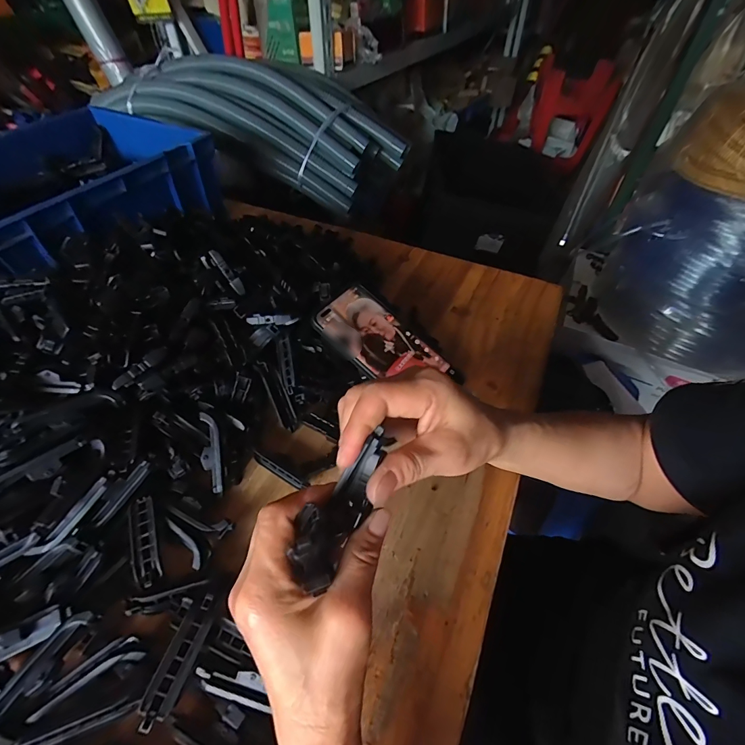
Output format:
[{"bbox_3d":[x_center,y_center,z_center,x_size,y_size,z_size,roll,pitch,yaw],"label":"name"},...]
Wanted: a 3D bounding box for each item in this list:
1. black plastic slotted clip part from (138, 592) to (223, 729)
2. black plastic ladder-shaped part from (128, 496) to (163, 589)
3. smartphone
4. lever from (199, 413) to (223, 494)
[{"bbox_3d":[-0.122,0.181,0.246,0.018,0.016,0.073,15,50,11],"label":"black plastic slotted clip part"},{"bbox_3d":[-0.175,0.128,0.291,0.018,0.006,0.066,-19,52,-17],"label":"black plastic ladder-shaped part"},{"bbox_3d":[0.016,-0.028,0.404,0.149,0.011,0.077,41,59,3],"label":"smartphone"},{"bbox_3d":[-0.141,0.070,0.332,0.016,0.005,0.069,-9,79,-10],"label":"lever"}]

